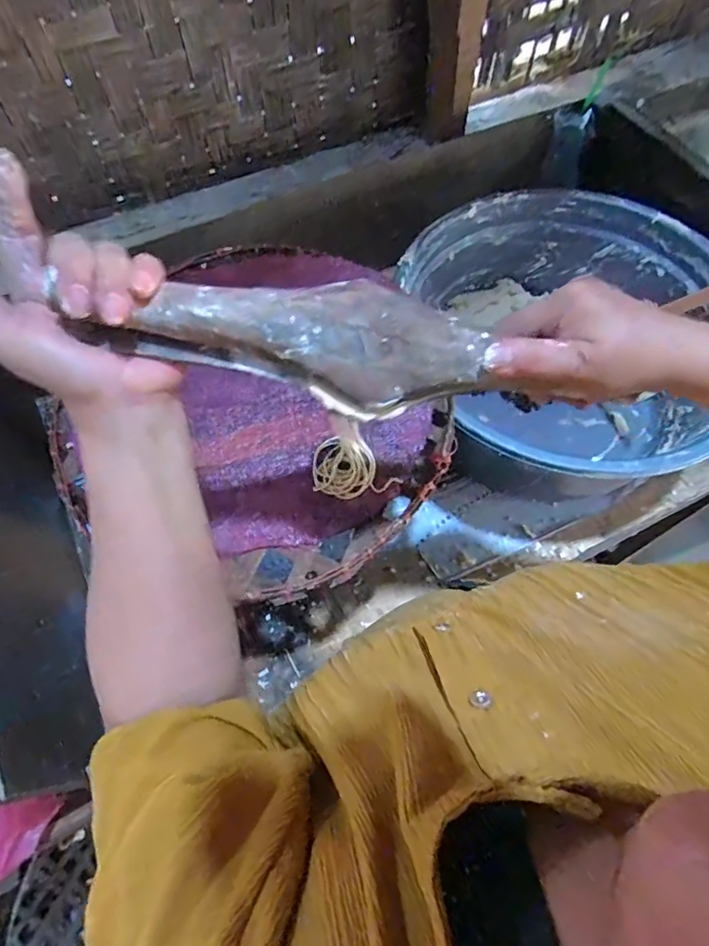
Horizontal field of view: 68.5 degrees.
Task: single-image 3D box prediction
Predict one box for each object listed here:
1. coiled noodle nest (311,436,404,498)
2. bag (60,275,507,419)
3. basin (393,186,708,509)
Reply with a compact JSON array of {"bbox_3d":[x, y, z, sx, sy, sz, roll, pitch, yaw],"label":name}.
[{"bbox_3d":[-0.001,-0.006,0.473,0.072,0.008,0.058,-5,65,-1],"label":"coiled noodle nest"},{"bbox_3d":[-0.030,-0.071,0.280,0.200,0.034,0.058,5,65,-9],"label":"bag"},{"bbox_3d":[0.253,-0.156,0.690,0.395,0.217,0.393,0,65,1],"label":"basin"}]

